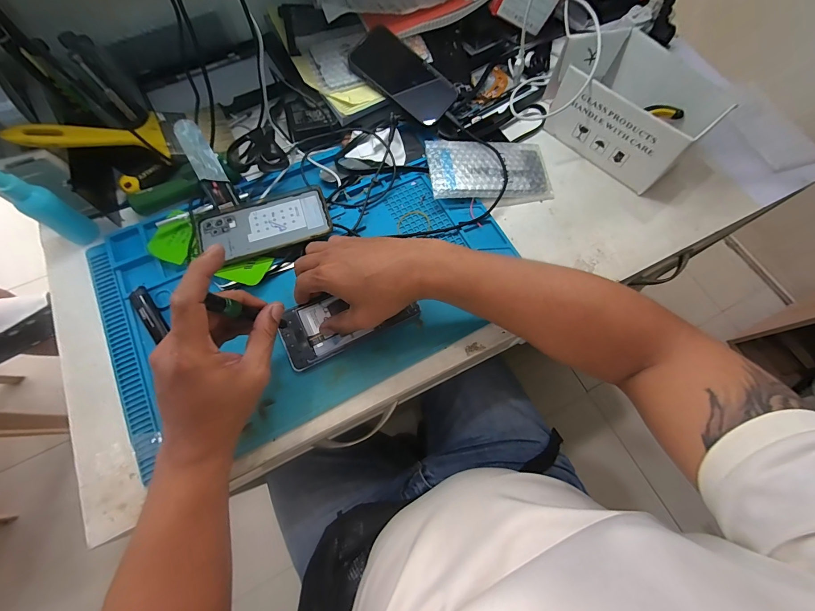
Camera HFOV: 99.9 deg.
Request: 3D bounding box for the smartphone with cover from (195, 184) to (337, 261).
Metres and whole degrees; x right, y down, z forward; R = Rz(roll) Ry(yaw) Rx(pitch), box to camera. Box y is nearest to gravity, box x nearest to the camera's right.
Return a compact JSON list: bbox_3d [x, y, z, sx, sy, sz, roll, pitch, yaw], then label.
[{"bbox_3d":[-0.177,-0.103,0.426,0.156,0.013,0.081,-16,71,-7],"label":"smartphone with cover"}]

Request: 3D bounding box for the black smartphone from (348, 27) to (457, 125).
[{"bbox_3d":[-0.005,-0.320,0.480,0.146,0.007,0.075,40,86,-5],"label":"black smartphone"}]

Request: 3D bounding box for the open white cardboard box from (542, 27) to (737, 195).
[{"bbox_3d":[0.298,-0.282,0.468,0.132,0.080,0.209,-41,76,-14],"label":"open white cardboard box"}]

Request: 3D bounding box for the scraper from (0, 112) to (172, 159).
[{"bbox_3d":[-0.366,-0.196,0.399,0.140,0.014,0.058,-19,74,-33],"label":"scraper"}]

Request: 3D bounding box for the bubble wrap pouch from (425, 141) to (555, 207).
[{"bbox_3d":[0.113,-0.186,0.465,0.167,0.016,0.095,-6,70,-3],"label":"bubble wrap pouch"}]

